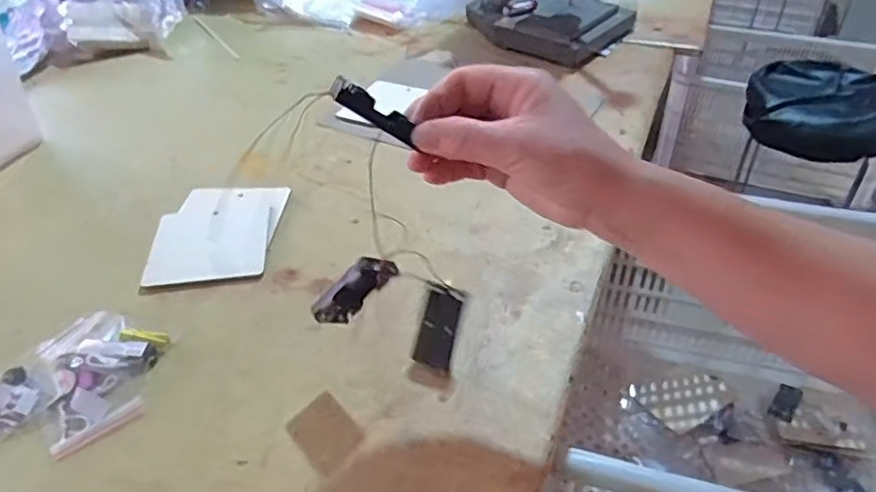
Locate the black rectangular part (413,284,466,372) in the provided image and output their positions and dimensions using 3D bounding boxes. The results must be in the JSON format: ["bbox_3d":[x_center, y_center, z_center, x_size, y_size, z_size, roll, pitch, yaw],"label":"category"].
[{"bbox_3d":[0.000,0.057,0.440,0.026,0.057,0.006,16,6,23],"label":"black rectangular part"}]

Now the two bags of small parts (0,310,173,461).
[{"bbox_3d":[-0.254,0.096,0.432,0.101,0.014,0.127,21,45,24],"label":"two bags of small parts"}]

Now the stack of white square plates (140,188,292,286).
[{"bbox_3d":[-0.199,-0.012,0.565,0.106,0.007,0.129,-1,40,0],"label":"stack of white square plates"}]

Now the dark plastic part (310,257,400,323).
[{"bbox_3d":[-0.054,0.029,0.405,0.029,0.061,0.015,32,32,-25],"label":"dark plastic part"}]

